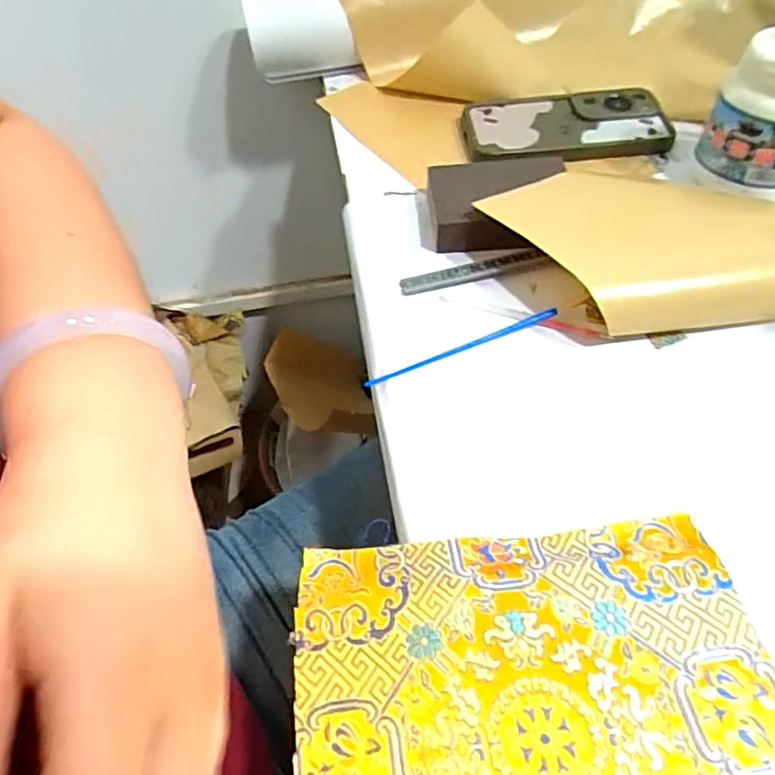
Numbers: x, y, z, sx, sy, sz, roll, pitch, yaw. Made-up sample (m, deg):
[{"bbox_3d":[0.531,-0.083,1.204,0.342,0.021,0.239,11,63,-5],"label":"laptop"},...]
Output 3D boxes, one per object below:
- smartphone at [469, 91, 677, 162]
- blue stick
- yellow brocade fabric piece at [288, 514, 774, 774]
[{"bbox_3d":[0.145,-0.215,0.468,0.158,0.014,0.080,-2,53,2],"label":"smartphone"},{"bbox_3d":[0.045,-0.025,0.337,0.123,0.007,0.004,-19,54,-11],"label":"blue stick"},{"bbox_3d":[0.059,0.131,0.216,0.185,0.007,0.158,-6,53,-1],"label":"yellow brocade fabric piece"}]

